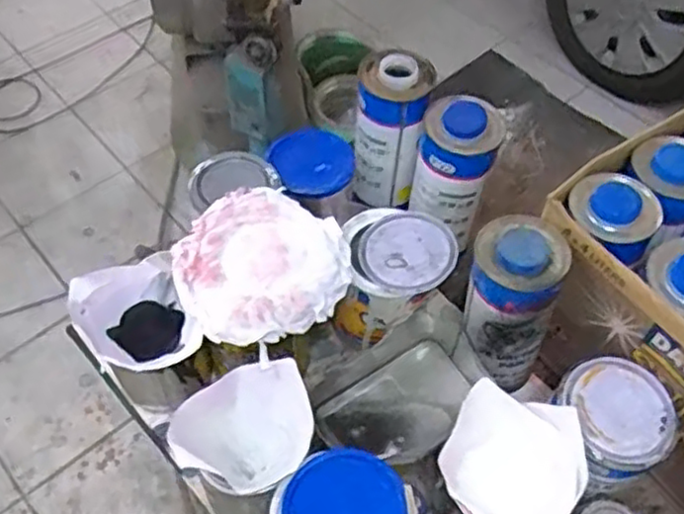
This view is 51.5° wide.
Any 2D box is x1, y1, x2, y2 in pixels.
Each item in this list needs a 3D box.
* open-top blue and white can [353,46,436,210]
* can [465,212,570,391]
[{"bbox_3d":[0.058,-0.146,0.842,0.084,0.181,0.081,1,55,-1],"label":"open-top blue and white can"},{"bbox_3d":[0.163,0.048,0.700,0.083,0.181,0.087,1,55,-1],"label":"can"}]

